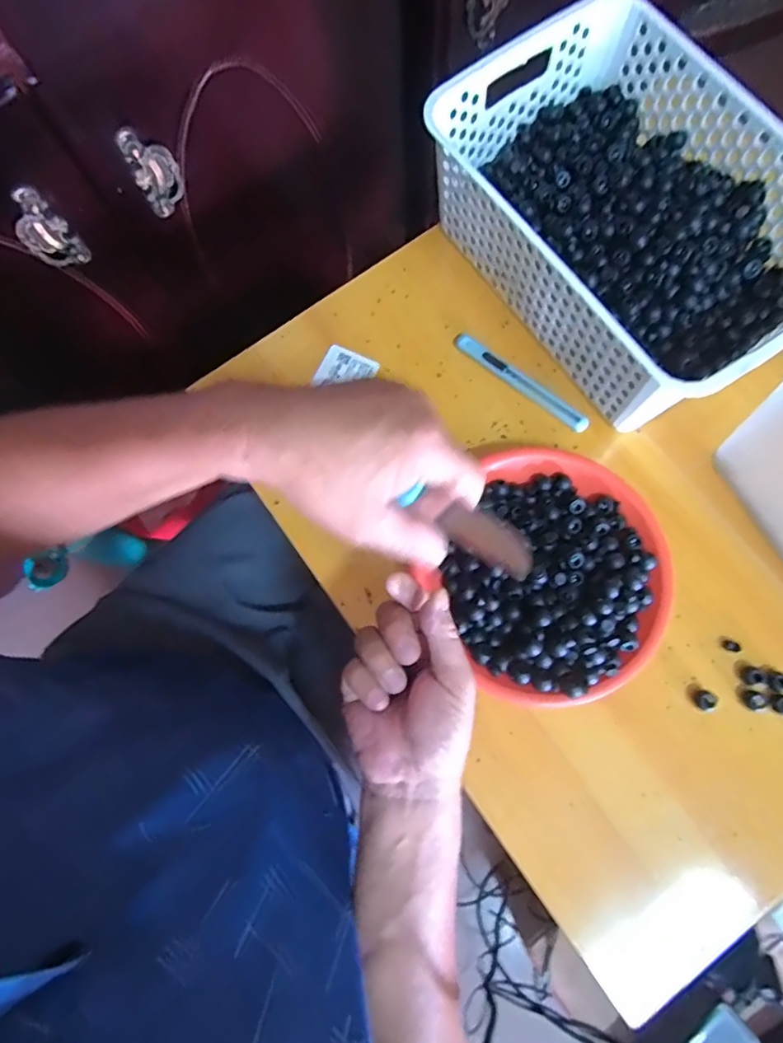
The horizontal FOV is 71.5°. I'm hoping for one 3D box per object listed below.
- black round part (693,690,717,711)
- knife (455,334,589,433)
[{"bbox_3d":[0.239,0.136,0.413,0.014,0.010,0.015,0,78,1],"label":"black round part"},{"bbox_3d":[0.113,-0.123,0.479,0.136,0.010,0.015,38,81,9],"label":"knife"}]

